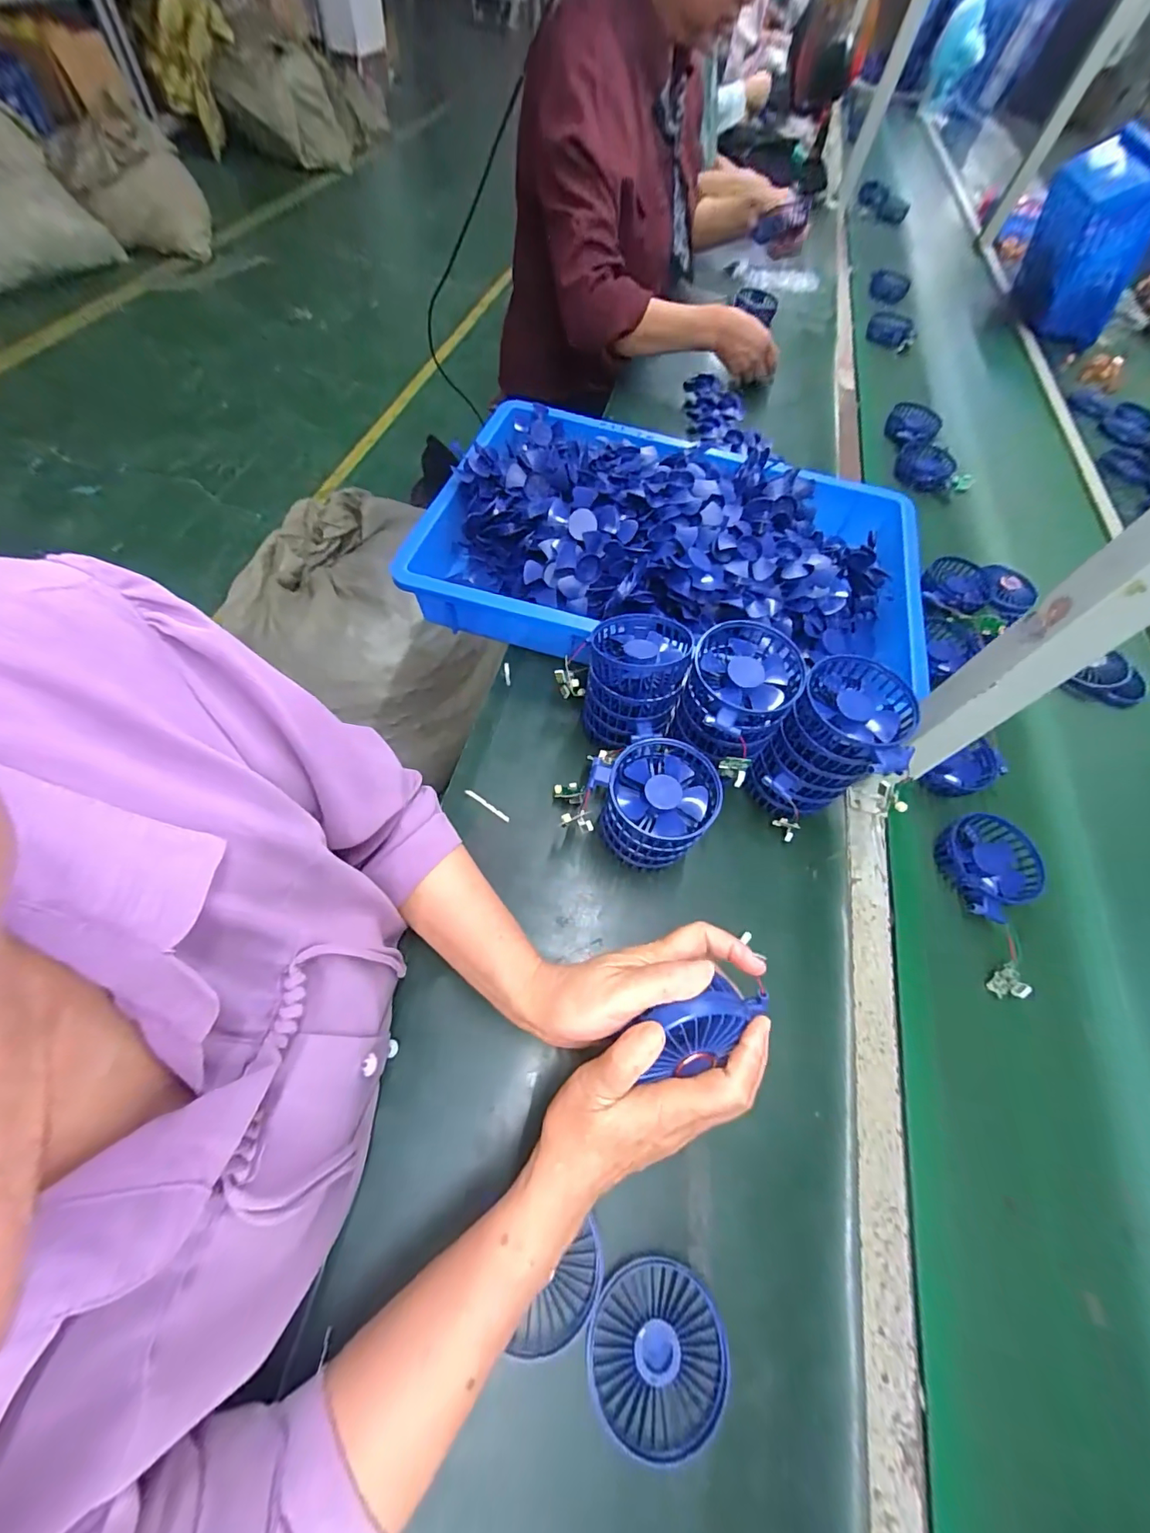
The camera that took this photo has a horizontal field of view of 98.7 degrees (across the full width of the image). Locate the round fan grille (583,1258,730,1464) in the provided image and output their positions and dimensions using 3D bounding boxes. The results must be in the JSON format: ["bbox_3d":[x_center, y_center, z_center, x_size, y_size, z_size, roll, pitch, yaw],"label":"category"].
[{"bbox_3d":[0.052,0.376,0.319,0.088,0.017,0.086,3,62,-6],"label":"round fan grille"}]

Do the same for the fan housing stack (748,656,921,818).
[{"bbox_3d":[0.226,-0.014,0.457,0.096,0.144,0.108,34,63,11],"label":"fan housing stack"}]

